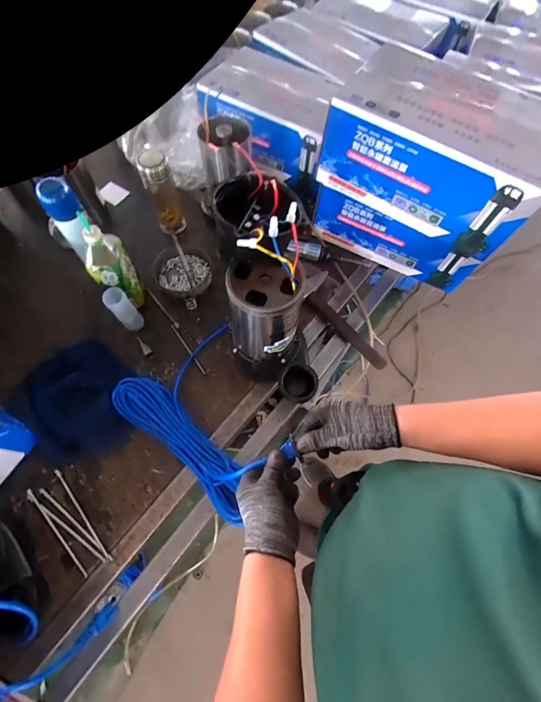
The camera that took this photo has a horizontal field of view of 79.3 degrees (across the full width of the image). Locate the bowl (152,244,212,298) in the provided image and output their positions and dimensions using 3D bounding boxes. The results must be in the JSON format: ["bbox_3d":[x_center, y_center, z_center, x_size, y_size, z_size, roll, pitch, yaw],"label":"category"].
[{"bbox_3d":[-0.215,-0.202,0.813,0.151,0.042,0.137,34,69,12],"label":"bowl"}]

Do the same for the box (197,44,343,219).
[{"bbox_3d":[0.013,-0.669,0.948,0.370,0.184,0.256,28,68,9],"label":"box"}]

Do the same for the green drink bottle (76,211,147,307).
[{"bbox_3d":[-0.332,-0.171,0.692,0.086,0.207,0.084,-32,71,-16],"label":"green drink bottle"}]

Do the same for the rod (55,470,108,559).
[{"bbox_3d":[-0.351,0.298,0.604,0.007,0.005,0.189,-38,73,-17],"label":"rod"}]

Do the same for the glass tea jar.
[{"bbox_3d":[-0.261,-0.377,0.794,0.066,0.202,0.066,1,66,-2],"label":"glass tea jar"}]

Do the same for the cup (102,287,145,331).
[{"bbox_3d":[-0.318,-0.089,0.713,0.045,0.112,0.045,1,66,-2],"label":"cup"}]

